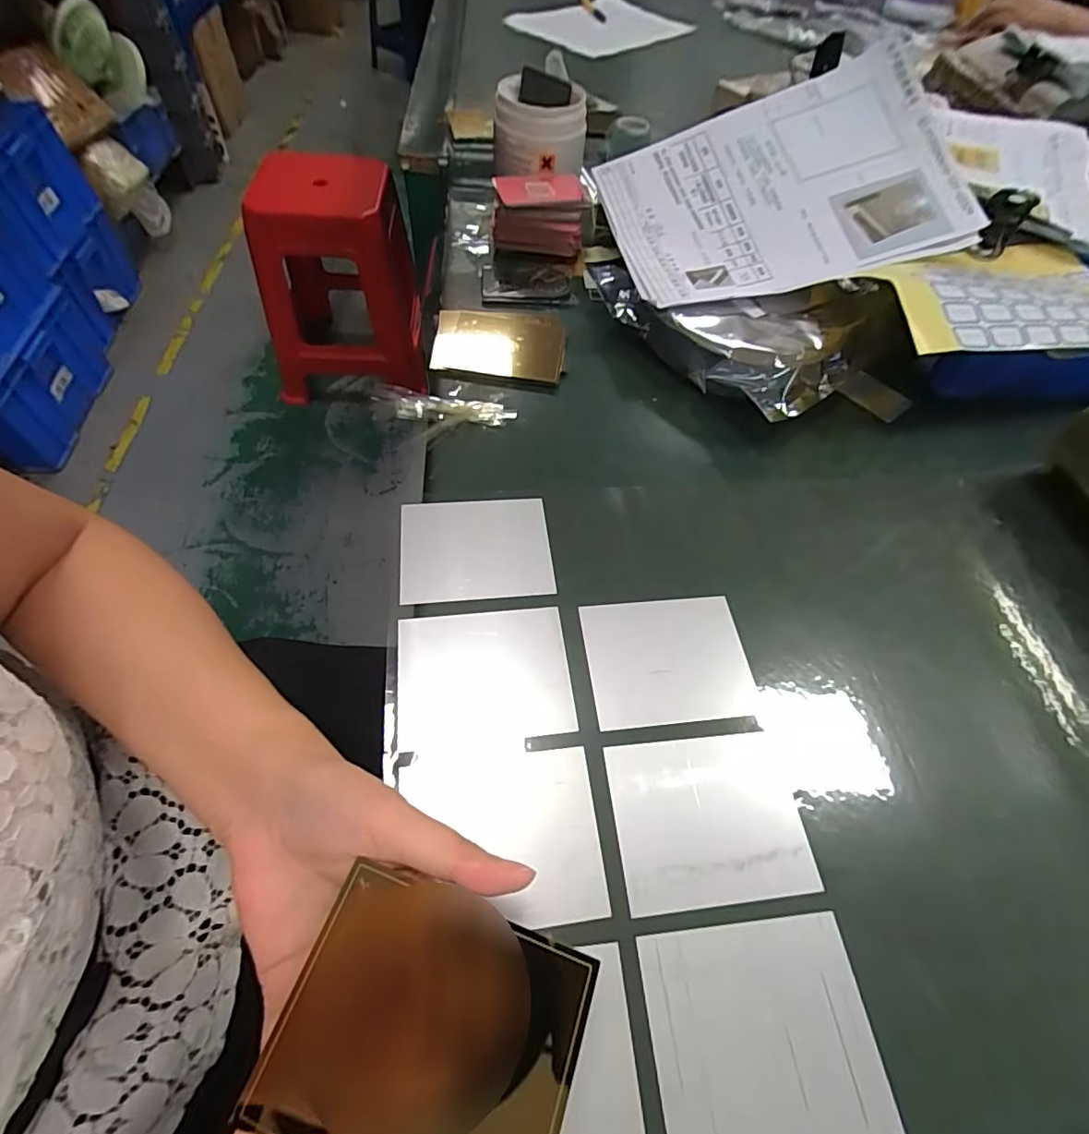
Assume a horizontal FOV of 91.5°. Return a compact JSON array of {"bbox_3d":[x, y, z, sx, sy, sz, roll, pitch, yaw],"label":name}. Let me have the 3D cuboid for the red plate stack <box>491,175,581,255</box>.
[{"bbox_3d":[-0.007,-0.360,0.546,0.088,0.055,0.061,-2,58,-6],"label":"red plate stack"}]

